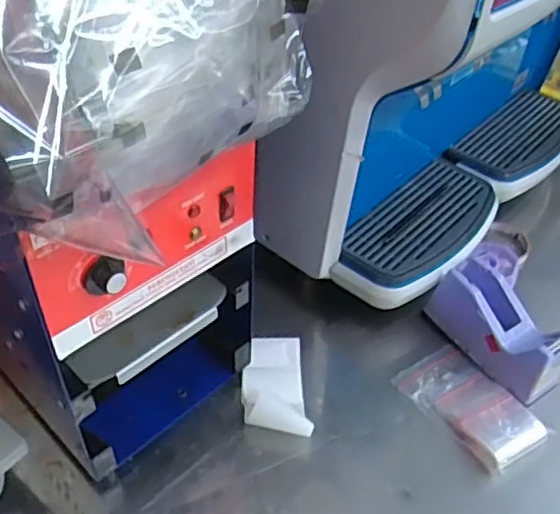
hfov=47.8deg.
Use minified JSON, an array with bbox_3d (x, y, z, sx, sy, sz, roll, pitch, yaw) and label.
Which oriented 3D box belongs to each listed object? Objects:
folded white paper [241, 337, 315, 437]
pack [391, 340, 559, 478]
[{"bbox_3d":[-0.007,0.145,0.688,0.067,0.036,0.122,-2,44,-6],"label":"folded white paper"},{"bbox_3d":[0.205,0.159,0.681,0.089,0.024,0.148,-25,51,-27],"label":"pack"}]

